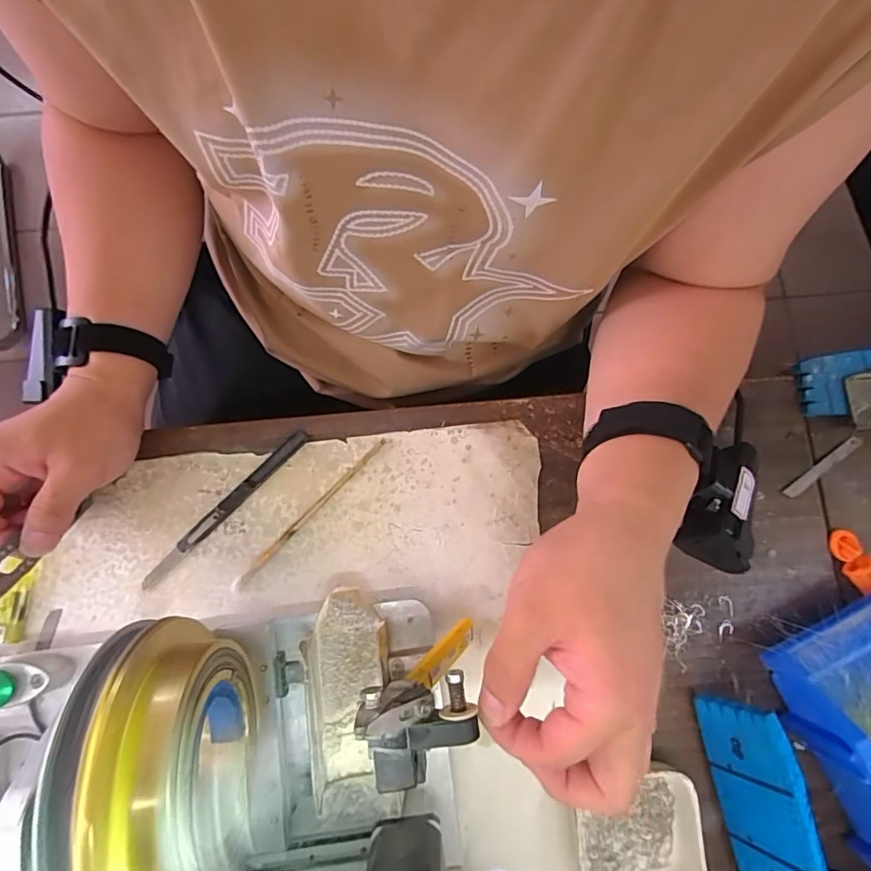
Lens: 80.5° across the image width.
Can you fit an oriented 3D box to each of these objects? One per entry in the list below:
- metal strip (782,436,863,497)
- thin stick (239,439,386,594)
[{"bbox_3d":[0.307,0.025,0.407,0.080,0.004,0.009,-34,82,-7],"label":"metal strip"},{"bbox_3d":[-0.095,0.060,0.398,0.007,0.004,0.153,44,82,6],"label":"thin stick"}]

